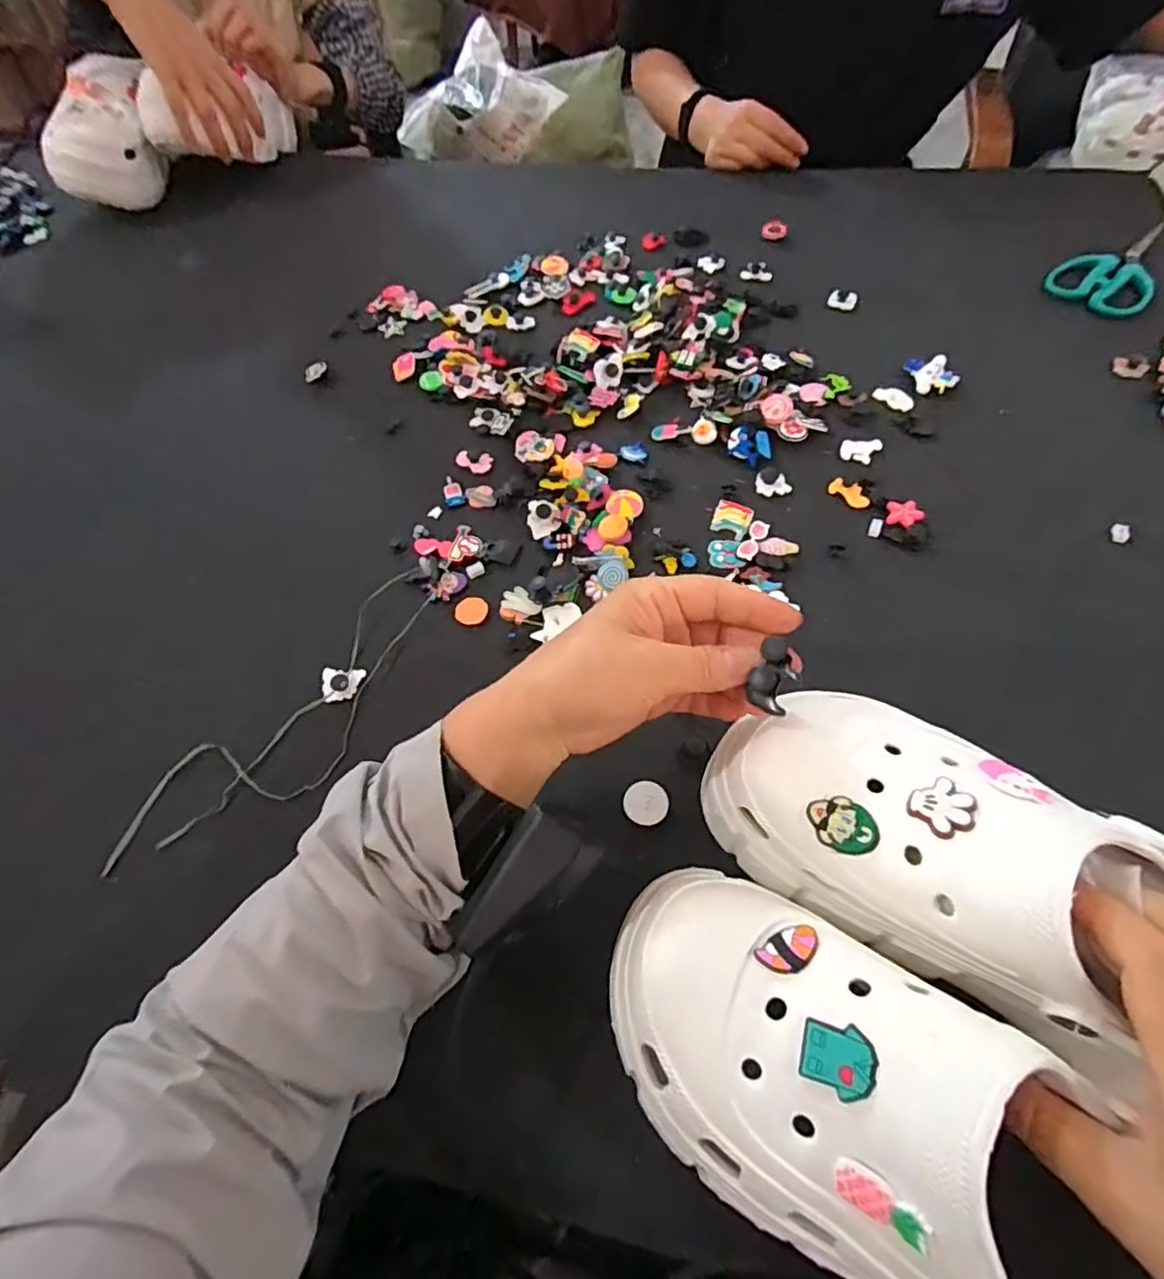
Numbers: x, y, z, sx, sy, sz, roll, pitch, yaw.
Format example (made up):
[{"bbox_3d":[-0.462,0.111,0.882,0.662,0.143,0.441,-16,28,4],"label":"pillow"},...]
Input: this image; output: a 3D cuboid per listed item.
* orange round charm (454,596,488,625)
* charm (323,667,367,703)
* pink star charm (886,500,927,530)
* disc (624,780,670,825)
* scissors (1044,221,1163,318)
[{"bbox_3d":[-0.078,-0.021,0.436,0.022,0.004,0.024,-25,61,-11],"label":"orange round charm"},{"bbox_3d":[-0.158,0.029,0.413,0.025,0.008,0.024,-6,59,0],"label":"charm"},{"bbox_3d":[0.236,-0.091,0.456,0.026,0.007,0.023,22,63,15],"label":"pink star charm"},{"bbox_3d":[0.037,0.094,0.361,0.025,0.004,0.025,-1,59,2],"label":"disc"},{"bbox_3d":[0.515,-0.360,0.597,0.084,0.007,0.159,39,69,23],"label":"scissors"}]

